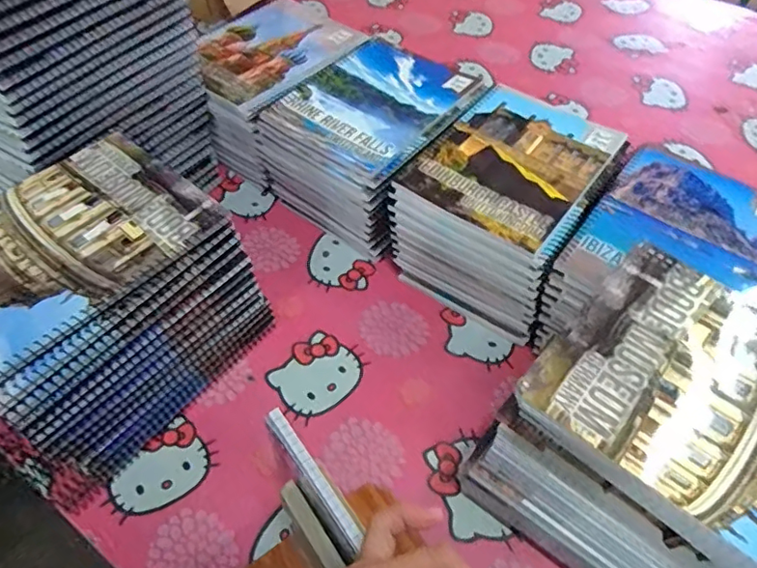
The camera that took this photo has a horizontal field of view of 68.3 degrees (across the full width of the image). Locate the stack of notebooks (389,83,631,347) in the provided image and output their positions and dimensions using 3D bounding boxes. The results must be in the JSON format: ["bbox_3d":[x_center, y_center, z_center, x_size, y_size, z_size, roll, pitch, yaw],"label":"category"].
[{"bbox_3d":[0.130,-0.078,0.576,0.162,0.123,0.201,29,58,20],"label":"stack of notebooks"}]

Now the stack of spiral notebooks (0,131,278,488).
[{"bbox_3d":[-0.231,0.024,0.460,0.160,0.174,0.212,32,59,22],"label":"stack of spiral notebooks"}]

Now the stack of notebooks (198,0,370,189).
[{"bbox_3d":[-0.128,-0.239,0.686,0.153,0.109,0.202,33,59,22],"label":"stack of notebooks"}]

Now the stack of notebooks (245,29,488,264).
[{"bbox_3d":[-0.001,-0.155,0.633,0.168,0.126,0.200,34,60,23],"label":"stack of notebooks"}]

